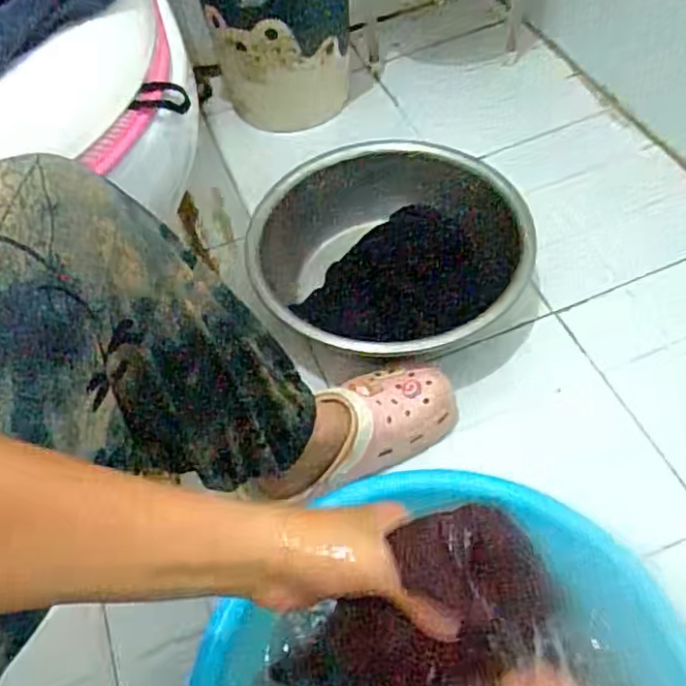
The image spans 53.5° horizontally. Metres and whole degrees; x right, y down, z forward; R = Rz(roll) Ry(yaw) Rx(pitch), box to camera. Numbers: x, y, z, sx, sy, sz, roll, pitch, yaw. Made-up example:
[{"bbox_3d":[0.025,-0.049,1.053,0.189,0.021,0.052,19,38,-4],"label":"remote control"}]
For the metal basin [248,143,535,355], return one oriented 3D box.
[{"bbox_3d":[0.051,-0.089,0.876,0.328,0.169,0.333,-2,54,3],"label":"metal basin"}]

